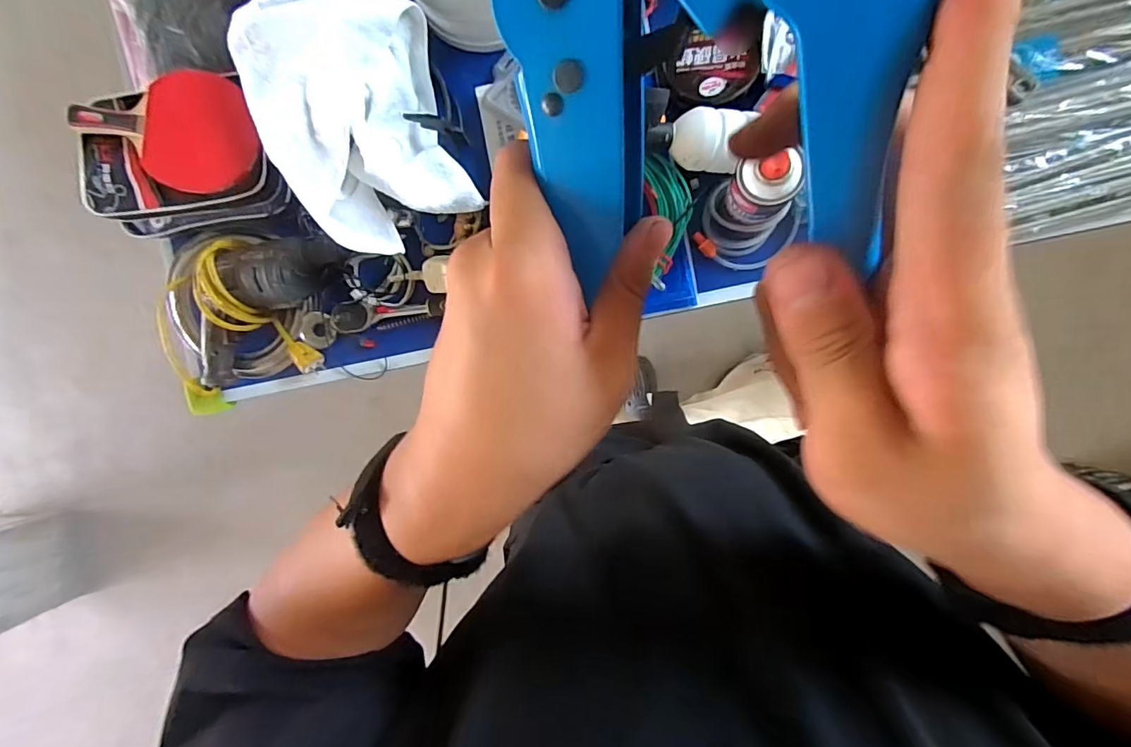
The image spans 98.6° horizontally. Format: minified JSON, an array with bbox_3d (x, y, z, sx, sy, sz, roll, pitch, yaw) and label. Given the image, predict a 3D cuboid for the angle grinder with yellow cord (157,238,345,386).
[{"bbox_3d":[-0.425,-0.093,0.662,0.282,0.084,0.199,-8,93,8],"label":"angle grinder with yellow cord"}]

